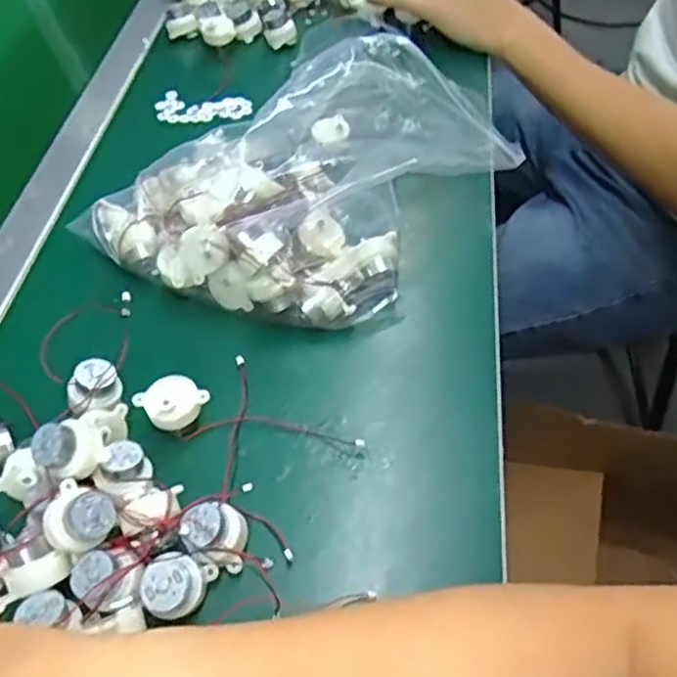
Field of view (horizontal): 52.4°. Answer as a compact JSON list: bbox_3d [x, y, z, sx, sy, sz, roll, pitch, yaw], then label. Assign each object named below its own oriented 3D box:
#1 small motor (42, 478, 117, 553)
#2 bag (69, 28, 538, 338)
[{"bbox_3d":[-0.135,0.093,0.358,0.030,0.024,0.031,21,53,-31],"label":"small motor"},{"bbox_3d":[-0.013,-0.137,0.534,0.218,0.073,0.308,30,59,22],"label":"bag"}]

